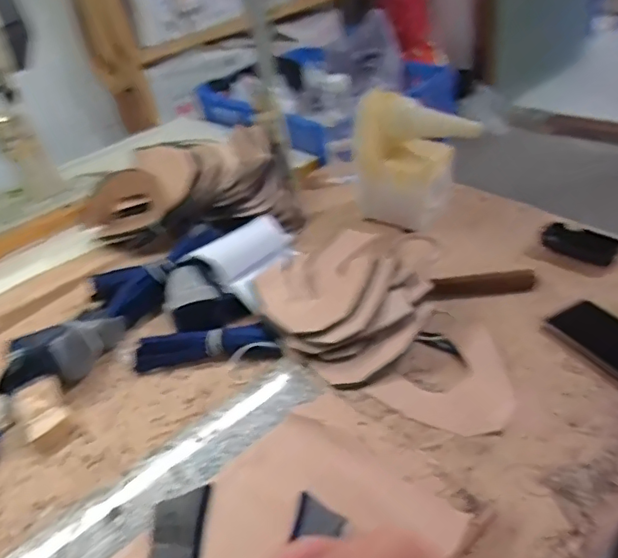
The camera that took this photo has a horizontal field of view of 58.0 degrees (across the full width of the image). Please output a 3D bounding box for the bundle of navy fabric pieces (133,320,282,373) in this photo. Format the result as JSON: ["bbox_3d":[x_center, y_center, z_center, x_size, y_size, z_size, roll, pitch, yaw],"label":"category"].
[{"bbox_3d":[-0.134,0.090,0.733,0.191,0.026,0.057,-6,35,6],"label":"bundle of navy fabric pieces"}]

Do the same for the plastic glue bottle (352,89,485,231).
[{"bbox_3d":[0.170,-0.185,0.904,0.190,0.200,0.082,-4,35,8],"label":"plastic glue bottle"}]

